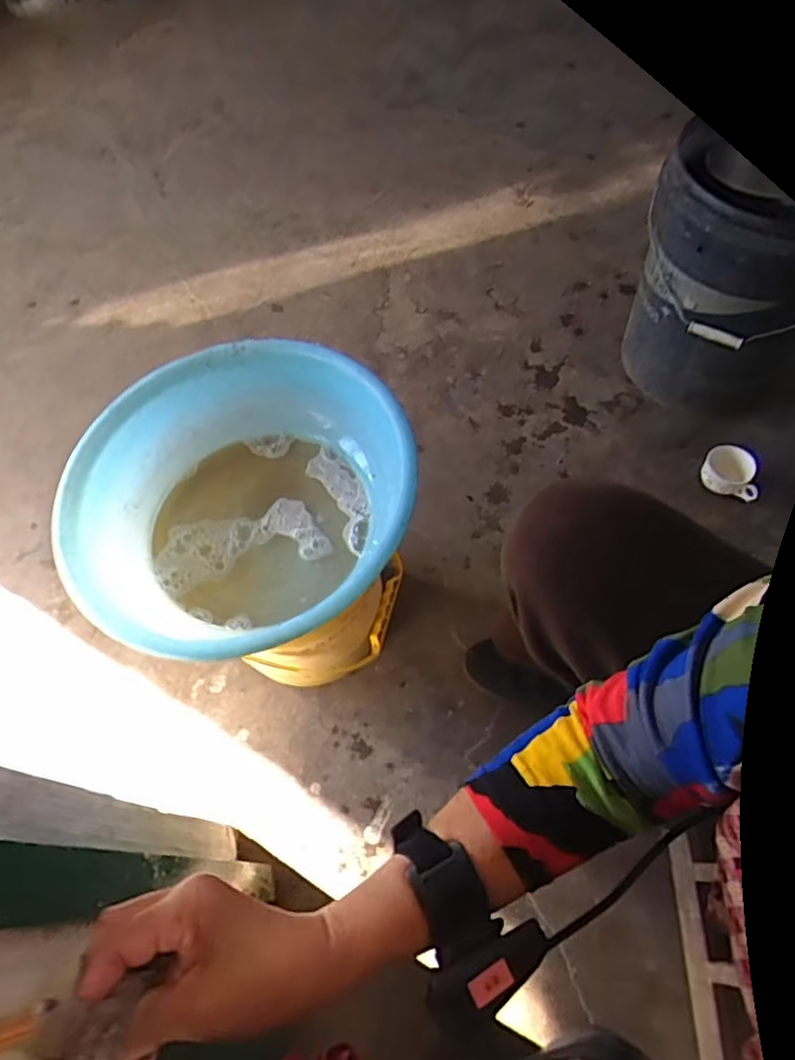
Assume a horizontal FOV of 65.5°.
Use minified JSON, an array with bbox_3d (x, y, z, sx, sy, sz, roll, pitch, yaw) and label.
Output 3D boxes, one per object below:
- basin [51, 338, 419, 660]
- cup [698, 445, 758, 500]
[{"bbox_3d":[-0.159,-0.032,0.642,0.339,0.111,0.337,-1,60,2],"label":"basin"},{"bbox_3d":[0.518,-0.085,0.958,0.088,0.051,0.070,29,66,18],"label":"cup"}]

